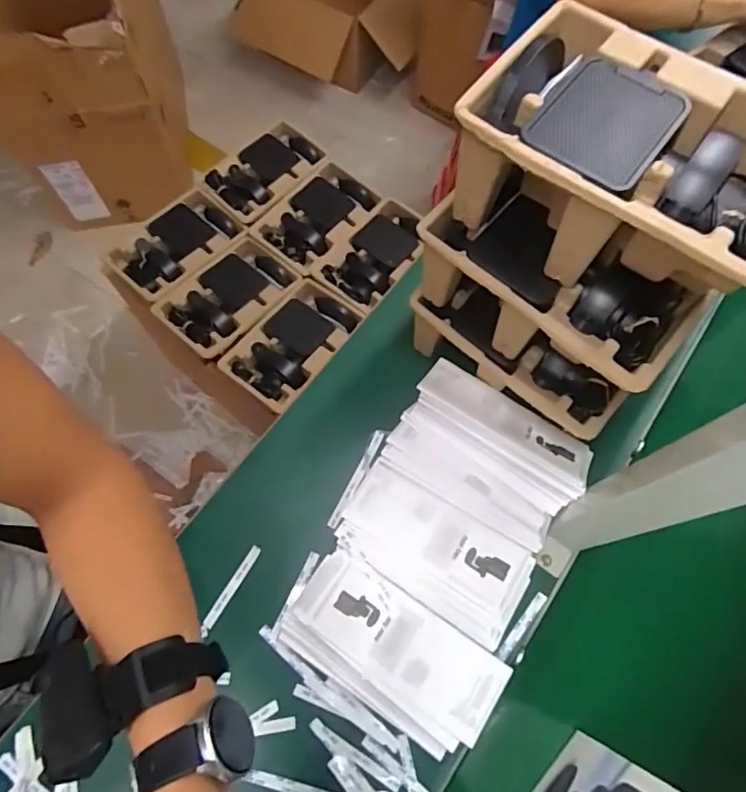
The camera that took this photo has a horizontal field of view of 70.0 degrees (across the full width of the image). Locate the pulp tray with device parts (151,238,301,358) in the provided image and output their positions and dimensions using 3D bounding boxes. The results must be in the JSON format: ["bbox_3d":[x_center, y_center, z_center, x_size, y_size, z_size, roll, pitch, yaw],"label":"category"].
[{"bbox_3d":[-0.248,-0.174,0.925,0.142,0.036,0.225,38,71,14],"label":"pulp tray with device parts"}]

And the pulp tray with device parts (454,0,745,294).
[{"bbox_3d":[0.180,-0.155,0.386,0.218,0.101,0.138,35,71,13],"label":"pulp tray with device parts"}]

